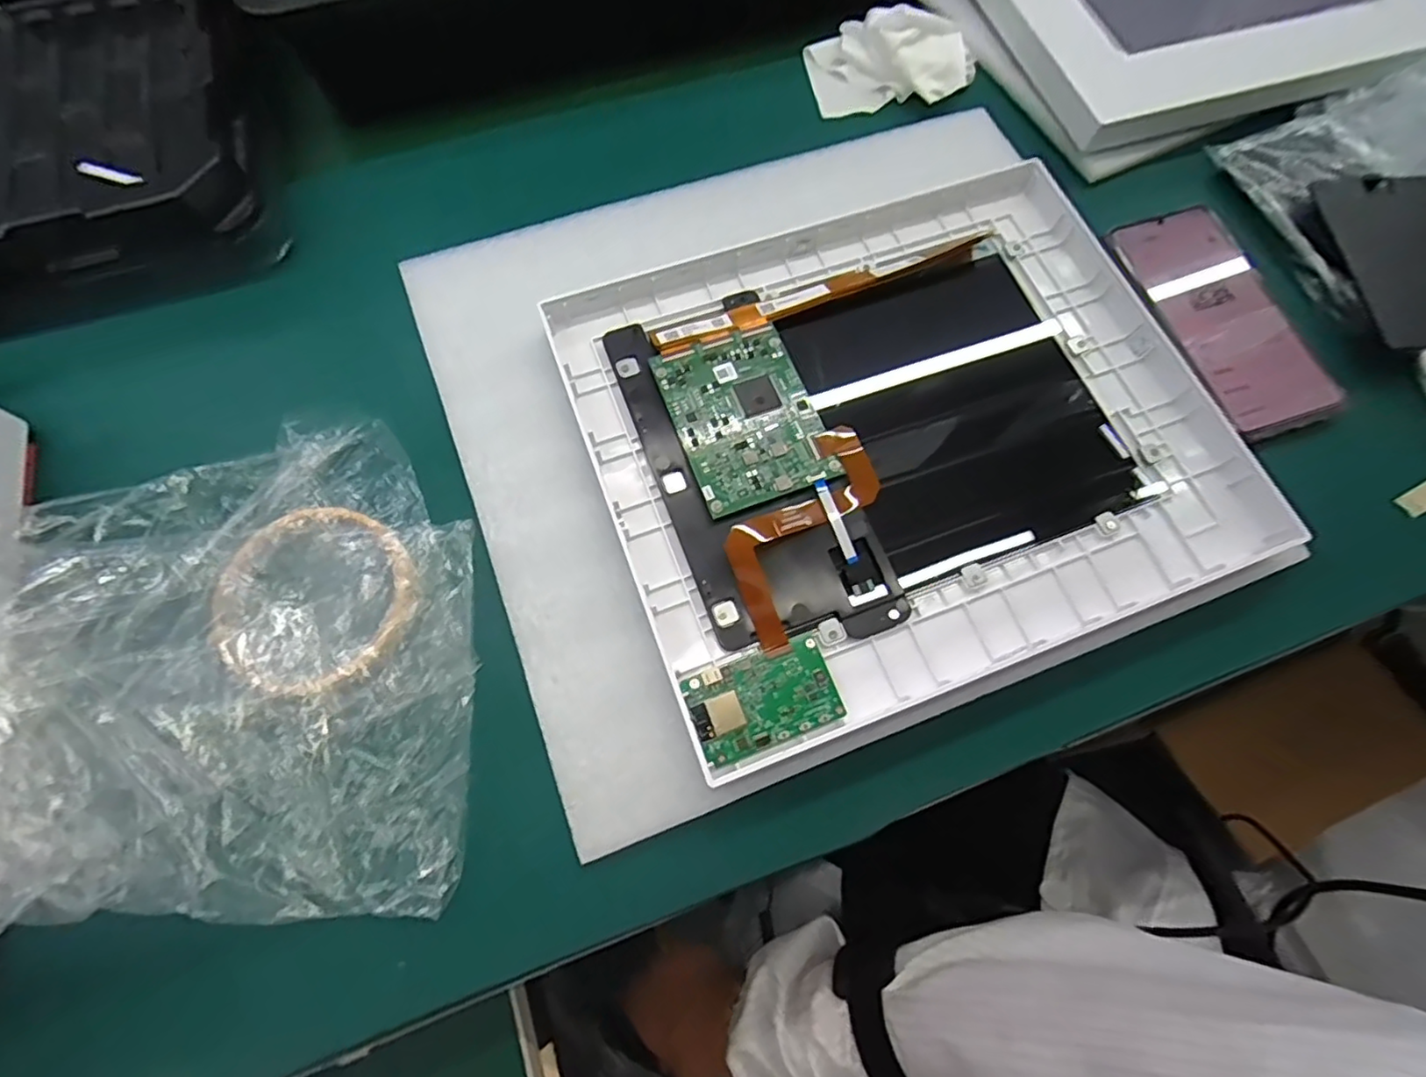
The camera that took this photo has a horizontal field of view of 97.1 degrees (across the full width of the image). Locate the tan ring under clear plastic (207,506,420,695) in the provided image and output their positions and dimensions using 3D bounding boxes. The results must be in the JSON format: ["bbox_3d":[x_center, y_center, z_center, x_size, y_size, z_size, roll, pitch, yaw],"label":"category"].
[{"bbox_3d":[-0.181,0.025,0.285,0.084,0.013,0.082,0,73,-2],"label":"tan ring under clear plastic"}]

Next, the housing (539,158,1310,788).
[{"bbox_3d":[0.092,-0.058,0.319,0.298,0.022,0.256,-19,75,-7],"label":"housing"}]

